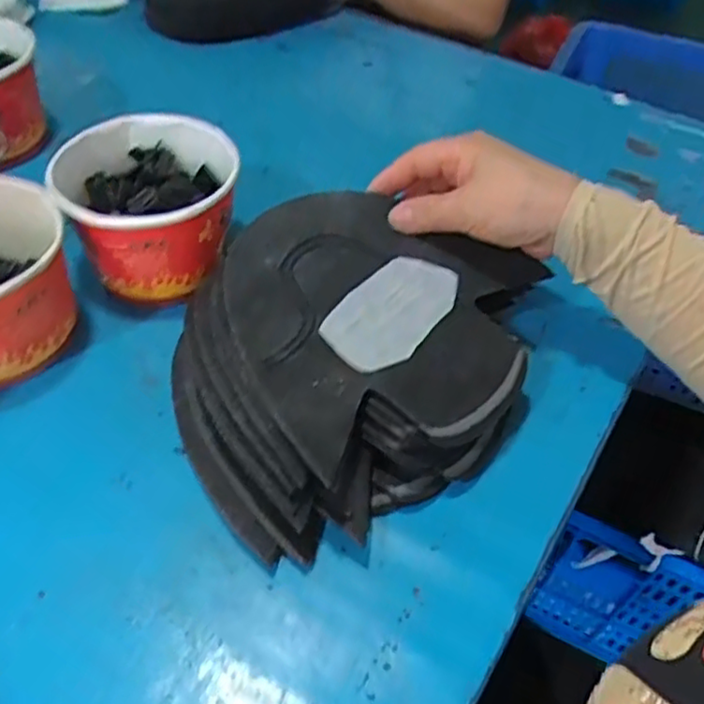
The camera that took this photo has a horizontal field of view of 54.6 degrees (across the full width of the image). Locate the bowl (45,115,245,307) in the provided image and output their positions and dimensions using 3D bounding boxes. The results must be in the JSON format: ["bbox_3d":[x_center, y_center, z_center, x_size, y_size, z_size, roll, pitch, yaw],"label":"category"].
[{"bbox_3d":[-0.139,-0.095,0.483,0.123,0.083,0.118,-5,51,-10],"label":"bowl"}]

